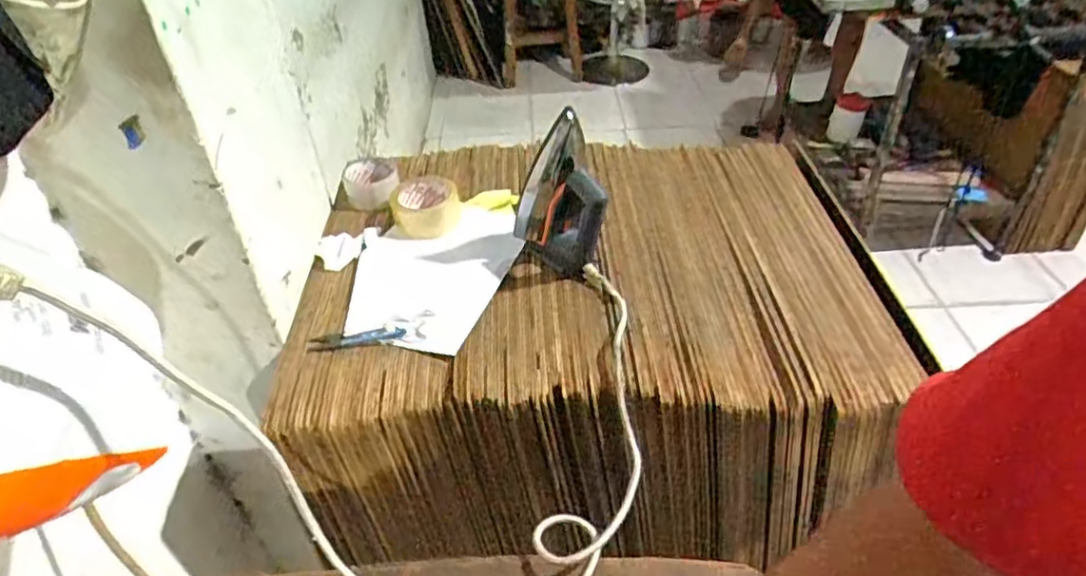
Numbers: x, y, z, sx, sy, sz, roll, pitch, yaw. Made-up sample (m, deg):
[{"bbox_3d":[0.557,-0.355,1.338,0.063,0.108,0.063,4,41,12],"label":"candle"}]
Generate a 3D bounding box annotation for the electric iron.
[{"bbox_3d":[0.021,-0.128,0.884,0.111,0.212,0.103,-8,42,-6],"label":"electric iron"}]

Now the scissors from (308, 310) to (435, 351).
[{"bbox_3d":[-0.213,0.055,0.823,0.148,0.012,0.043,-8,42,-6],"label":"scissors"}]

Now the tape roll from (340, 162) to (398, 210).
[{"bbox_3d":[-0.272,-0.163,1.058,0.088,0.041,0.103,-8,42,-6],"label":"tape roll"}]

